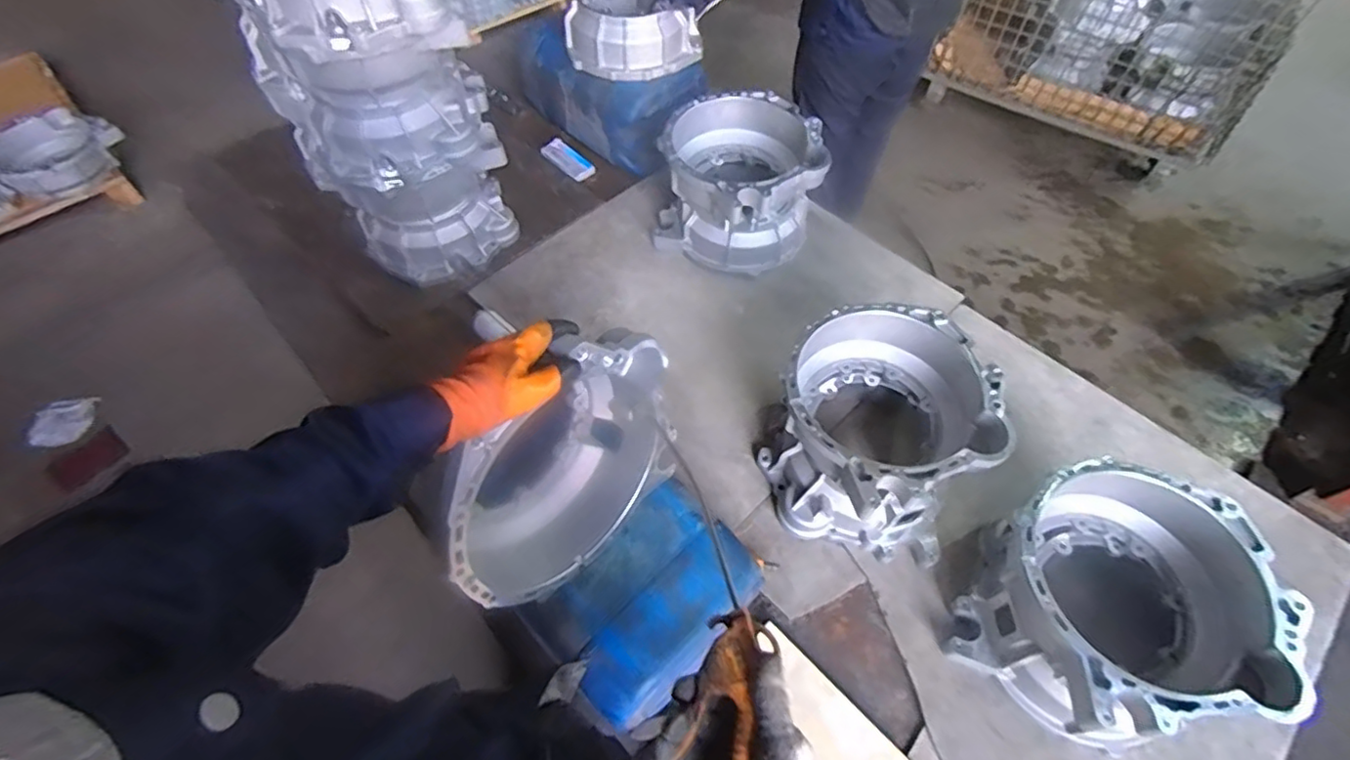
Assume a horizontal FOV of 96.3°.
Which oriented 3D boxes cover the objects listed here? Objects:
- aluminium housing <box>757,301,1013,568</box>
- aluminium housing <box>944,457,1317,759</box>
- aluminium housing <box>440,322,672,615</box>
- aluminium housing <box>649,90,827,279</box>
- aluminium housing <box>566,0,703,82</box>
[{"bbox_3d":[0.333,0.087,1.012,0.311,0.238,0.350,10,57,5],"label":"aluminium housing"},{"bbox_3d":[0.599,0.318,0.854,0.330,0.233,0.324,1,57,-1],"label":"aluminium housing"},{"bbox_3d":[-0.137,0.095,0.715,0.139,0.292,0.331,30,59,19],"label":"aluminium housing"},{"bbox_3d":[0.154,-0.437,1.380,0.318,0.267,0.338,1,57,-1],"label":"aluminium housing"},{"bbox_3d":[-0.100,-0.862,1.462,0.309,0.131,0.278,-4,57,-4],"label":"aluminium housing"}]

